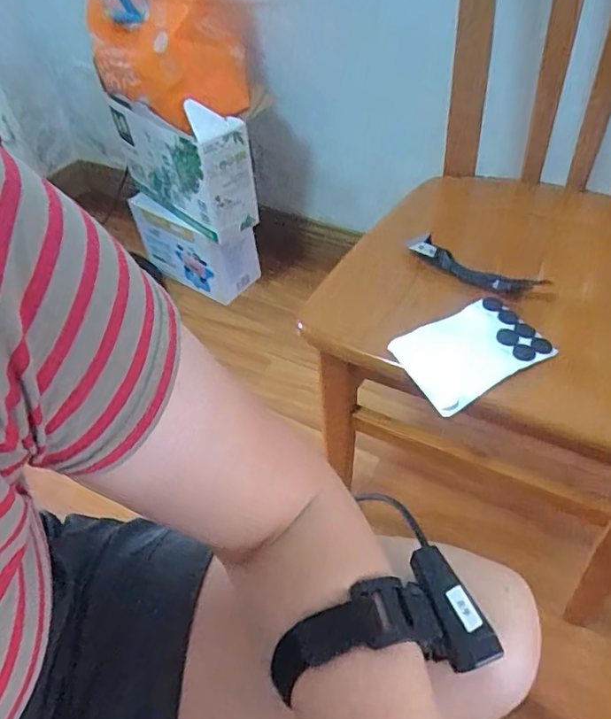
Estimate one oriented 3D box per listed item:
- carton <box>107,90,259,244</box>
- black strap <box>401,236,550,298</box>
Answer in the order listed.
[{"bbox_3d":[-0.263,-0.431,1.180,0.339,0.245,0.118,34,60,30],"label":"carton"},{"bbox_3d":[0.193,-0.105,0.650,0.161,0.035,0.022,28,57,27],"label":"black strap"}]

